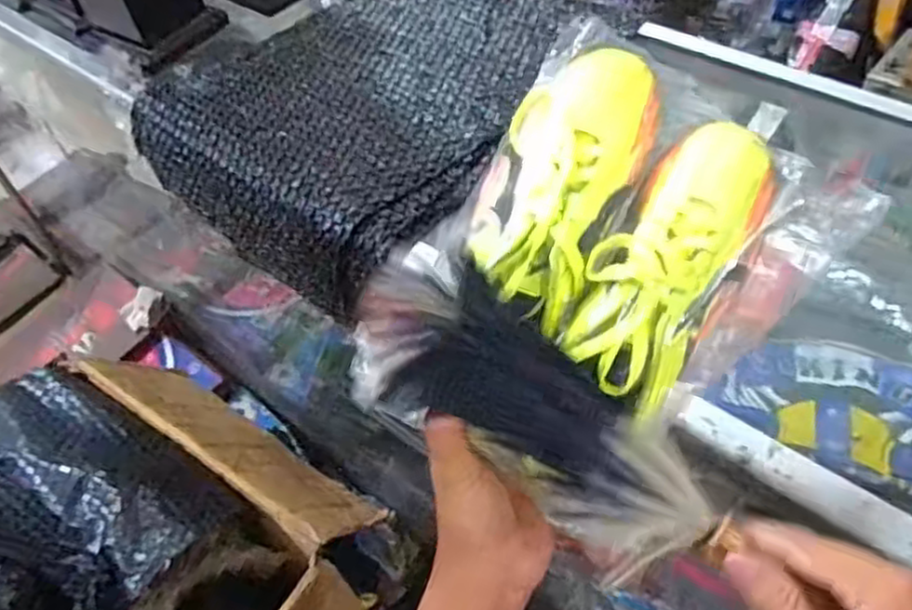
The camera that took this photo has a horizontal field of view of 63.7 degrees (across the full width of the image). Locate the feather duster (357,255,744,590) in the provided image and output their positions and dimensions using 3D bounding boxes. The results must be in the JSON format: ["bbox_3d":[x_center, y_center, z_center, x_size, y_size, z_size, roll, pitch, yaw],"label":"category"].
[{"bbox_3d":[0.044,0.057,0.377,0.213,0.042,0.082,40,62,5],"label":"feather duster"}]

